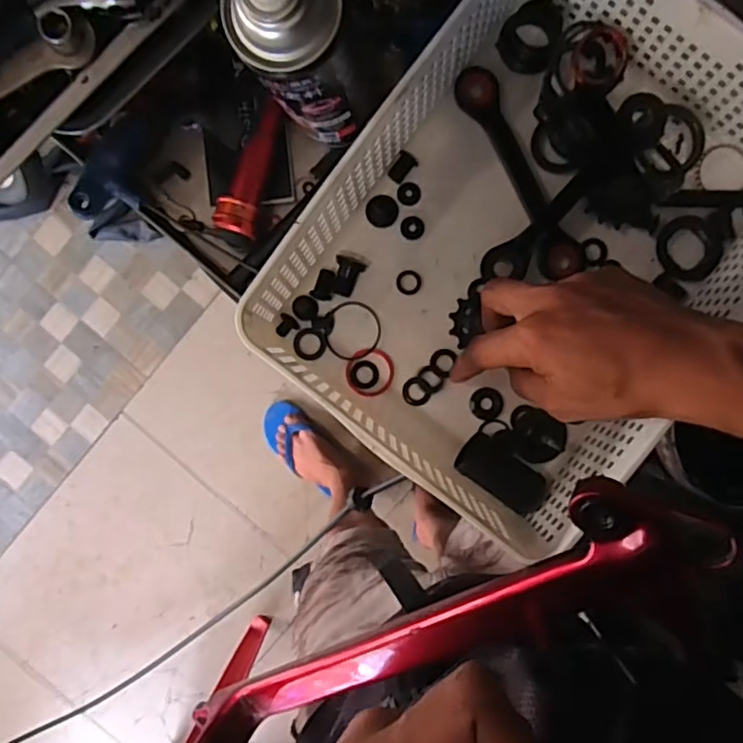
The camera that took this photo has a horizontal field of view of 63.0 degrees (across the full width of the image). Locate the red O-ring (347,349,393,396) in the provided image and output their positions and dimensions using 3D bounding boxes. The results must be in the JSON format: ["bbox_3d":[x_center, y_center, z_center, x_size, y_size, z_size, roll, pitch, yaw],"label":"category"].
[{"bbox_3d":[-0.001,0.001,0.436,0.035,0.005,0.034,0,93,2],"label":"red O-ring"}]

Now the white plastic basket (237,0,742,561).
[{"bbox_3d":[0.105,-0.083,0.397,0.241,0.093,0.322,37,93,-2],"label":"white plastic basket"}]

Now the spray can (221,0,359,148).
[{"bbox_3d":[-0.042,-0.181,0.346,0.064,0.145,0.057,-12,93,3],"label":"spray can"}]

